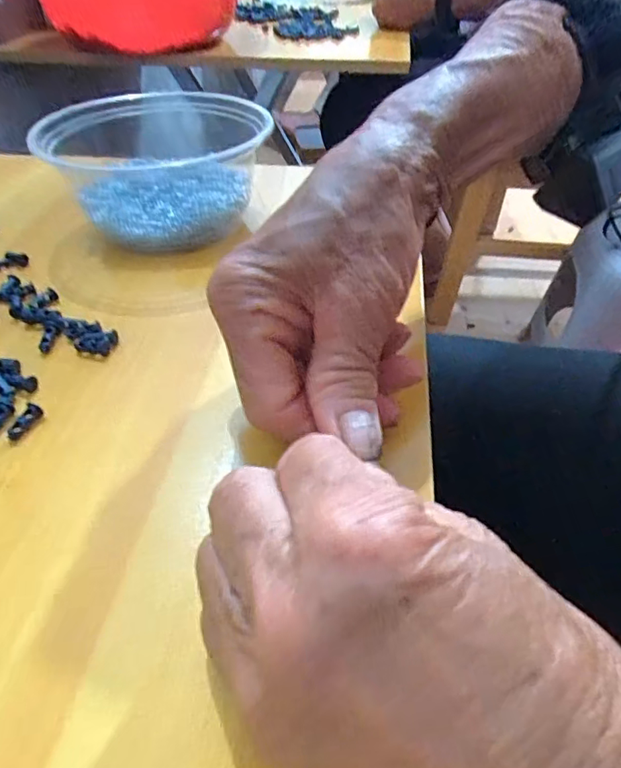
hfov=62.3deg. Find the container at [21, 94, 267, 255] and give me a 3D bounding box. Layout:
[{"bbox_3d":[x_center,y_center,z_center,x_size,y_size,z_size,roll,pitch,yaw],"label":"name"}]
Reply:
[{"bbox_3d":[-0.103,-0.136,0.330,0.129,0.060,0.126,0,44,0],"label":"container"}]

